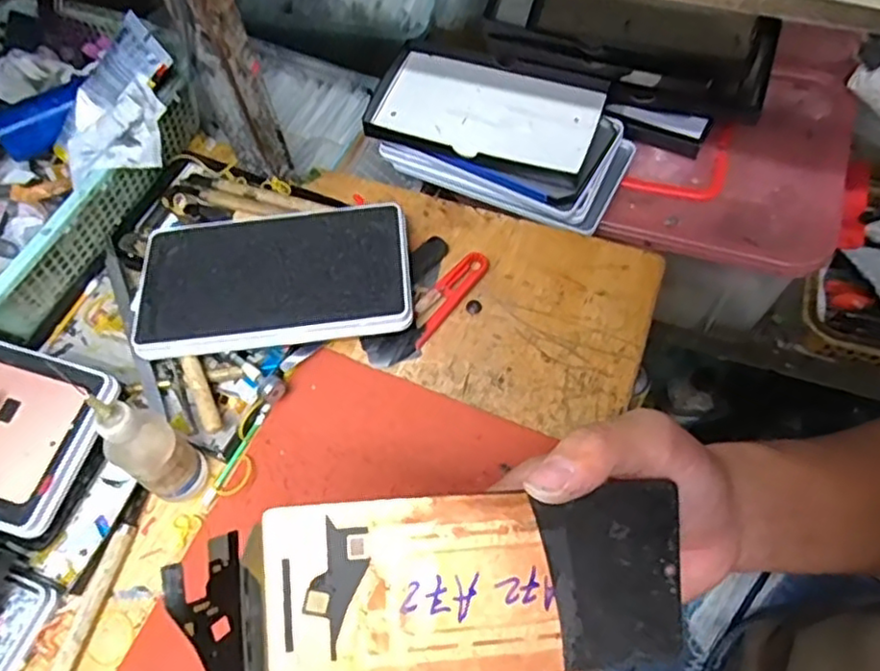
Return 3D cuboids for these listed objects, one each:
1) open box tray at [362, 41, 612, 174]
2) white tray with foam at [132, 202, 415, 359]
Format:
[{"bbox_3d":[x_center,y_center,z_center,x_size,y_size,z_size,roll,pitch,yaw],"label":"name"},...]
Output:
[{"bbox_3d":[0.034,-0.182,0.547,0.180,0.032,0.106,19,65,12],"label":"open box tray"},{"bbox_3d":[-0.112,-0.042,0.459,0.181,0.015,0.103,-6,59,0],"label":"white tray with foam"}]

